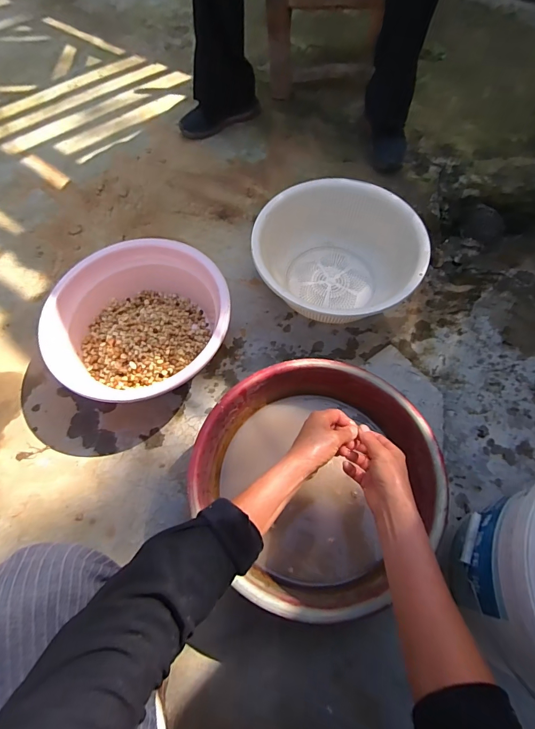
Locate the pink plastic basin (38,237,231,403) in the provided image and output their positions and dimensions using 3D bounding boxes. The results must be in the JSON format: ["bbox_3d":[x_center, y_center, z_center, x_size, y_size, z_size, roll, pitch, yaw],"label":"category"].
[{"bbox_3d":[-0.260,-0.076,0.815,0.370,0.149,0.350,-1,65,3],"label":"pink plastic basin"}]

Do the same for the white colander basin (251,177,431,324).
[{"bbox_3d":[0.156,-0.235,0.861,0.357,0.145,0.340,-1,65,3],"label":"white colander basin"}]

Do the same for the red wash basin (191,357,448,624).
[{"bbox_3d":[0.079,0.180,0.646,0.362,0.140,0.364,-1,65,3],"label":"red wash basin"}]

